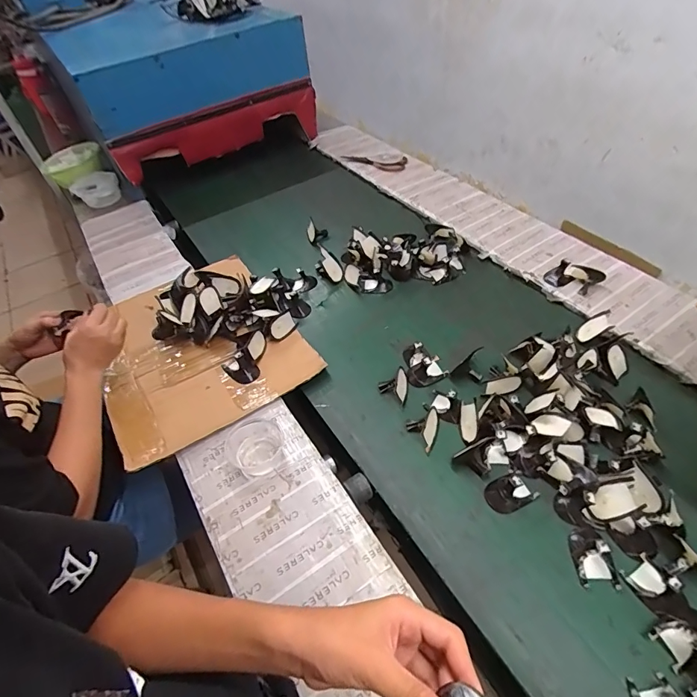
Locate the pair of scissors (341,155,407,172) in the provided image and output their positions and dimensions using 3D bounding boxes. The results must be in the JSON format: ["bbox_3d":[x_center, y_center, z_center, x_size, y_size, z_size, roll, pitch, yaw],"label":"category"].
[{"bbox_3d":[0.078,-0.601,1.322,0.225,0.015,0.071,21,53,23],"label":"pair of scissors"}]

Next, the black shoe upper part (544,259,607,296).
[{"bbox_3d":[0.473,-0.154,0.869,0.102,0.032,0.066,29,57,27],"label":"black shoe upper part"}]

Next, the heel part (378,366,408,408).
[{"bbox_3d":[0.081,0.066,0.746,0.054,0.038,0.066,2,48,7],"label":"heel part"}]

